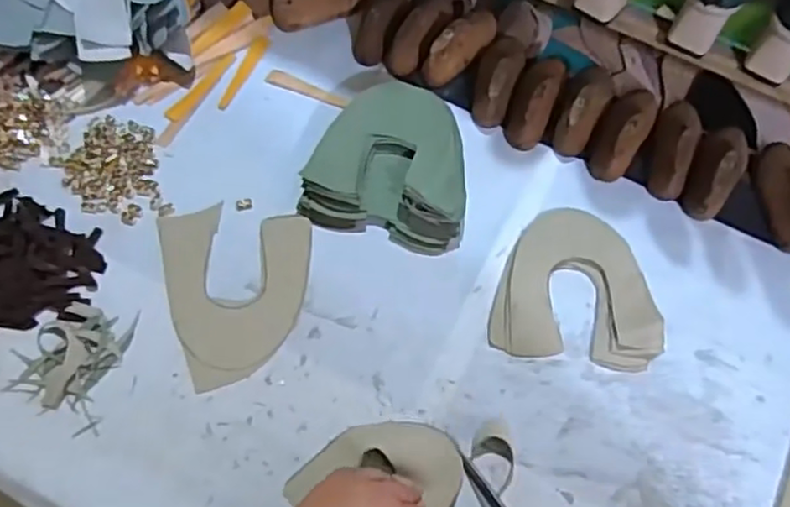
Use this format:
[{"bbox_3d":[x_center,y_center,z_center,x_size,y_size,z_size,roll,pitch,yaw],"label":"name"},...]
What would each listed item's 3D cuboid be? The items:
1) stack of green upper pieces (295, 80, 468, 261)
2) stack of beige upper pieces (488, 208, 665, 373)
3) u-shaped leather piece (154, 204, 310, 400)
[{"bbox_3d":[0.000,-0.096,0.724,0.172,0.052,0.160,15,62,5],"label":"stack of green upper pieces"},{"bbox_3d":[0.189,0.030,0.693,0.166,0.008,0.171,8,62,1],"label":"stack of beige upper pieces"},{"bbox_3d":[-0.153,0.032,0.680,0.148,0.004,0.192,-13,63,-10],"label":"u-shaped leather piece"}]

